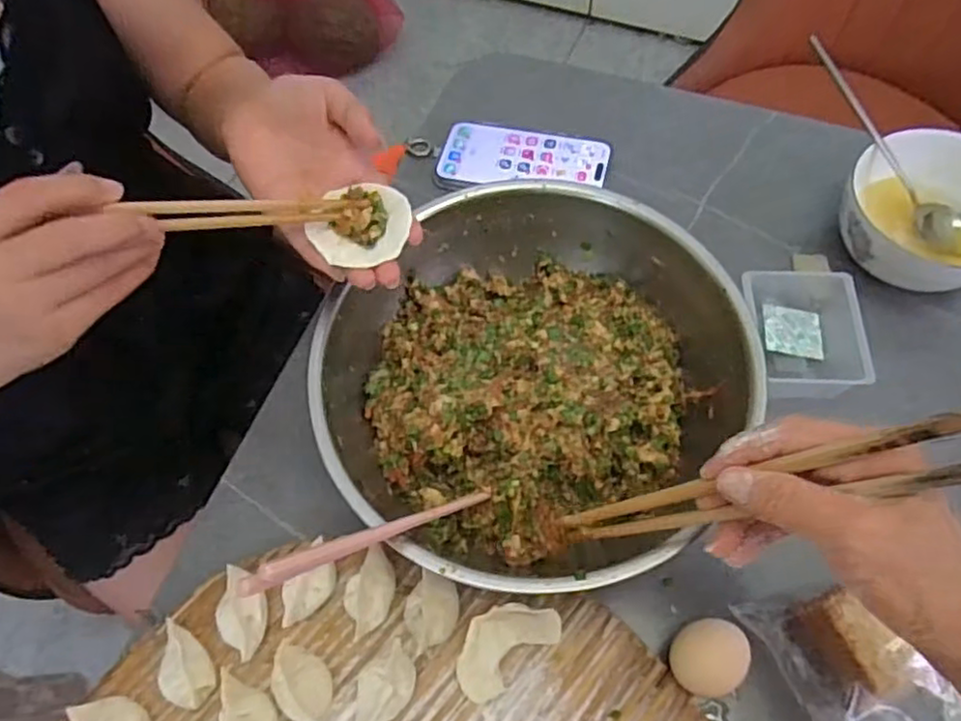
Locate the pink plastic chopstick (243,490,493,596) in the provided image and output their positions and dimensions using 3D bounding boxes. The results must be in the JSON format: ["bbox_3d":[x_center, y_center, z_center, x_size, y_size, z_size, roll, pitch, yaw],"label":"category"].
[{"bbox_3d":[-0.045,0.086,0.331,0.008,0.166,0.012,50,117,22],"label":"pink plastic chopstick"}]

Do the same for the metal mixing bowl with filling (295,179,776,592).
[{"bbox_3d":[0.033,0.011,0.436,0.244,0.089,0.256,-1,63,2],"label":"metal mixing bowl with filling"}]

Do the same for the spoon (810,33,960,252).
[{"bbox_3d":[0.310,-0.165,0.500,0.195,0.022,0.030,48,69,-12],"label":"spoon"}]

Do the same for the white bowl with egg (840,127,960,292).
[{"bbox_3d":[0.340,-0.108,0.506,0.135,0.069,0.124,-1,63,2],"label":"white bowl with egg"}]

